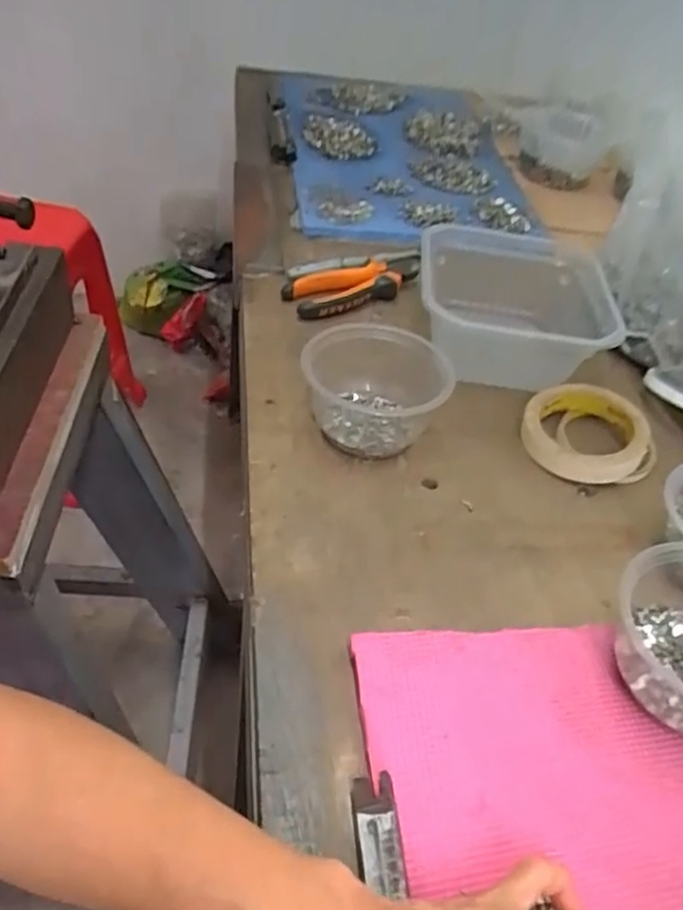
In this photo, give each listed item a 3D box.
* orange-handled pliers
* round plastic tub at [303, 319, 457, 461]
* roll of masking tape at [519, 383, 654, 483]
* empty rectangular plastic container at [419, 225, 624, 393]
[{"bbox_3d":[0.019,-0.178,0.702,0.162,0.022,0.060,-21,53,-28],"label":"orange-handled pliers"},{"bbox_3d":[0.025,-0.052,0.551,0.114,0.067,0.101,7,44,-3],"label":"round plastic tub"},{"bbox_3d":[0.205,-0.020,0.575,0.097,0.028,0.103,5,45,-6],"label":"roll of masking tape"},{"bbox_3d":[0.157,-0.139,0.639,0.169,0.071,0.190,11,45,0],"label":"empty rectangular plastic container"}]

